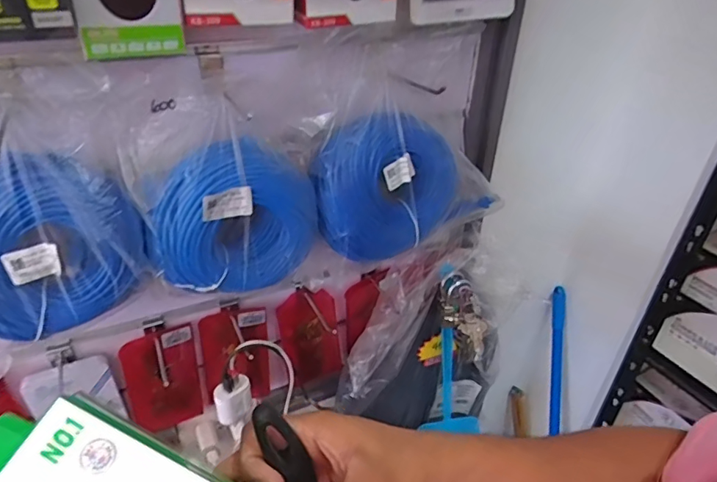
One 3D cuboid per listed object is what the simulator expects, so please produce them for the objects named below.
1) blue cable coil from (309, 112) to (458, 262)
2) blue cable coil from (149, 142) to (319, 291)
[{"bbox_3d":[0.035,-0.066,0.580,0.181,0.161,0.051,-17,38,-27],"label":"blue cable coil"},{"bbox_3d":[-0.122,-0.024,0.502,0.174,0.154,0.046,-22,40,-32],"label":"blue cable coil"}]

